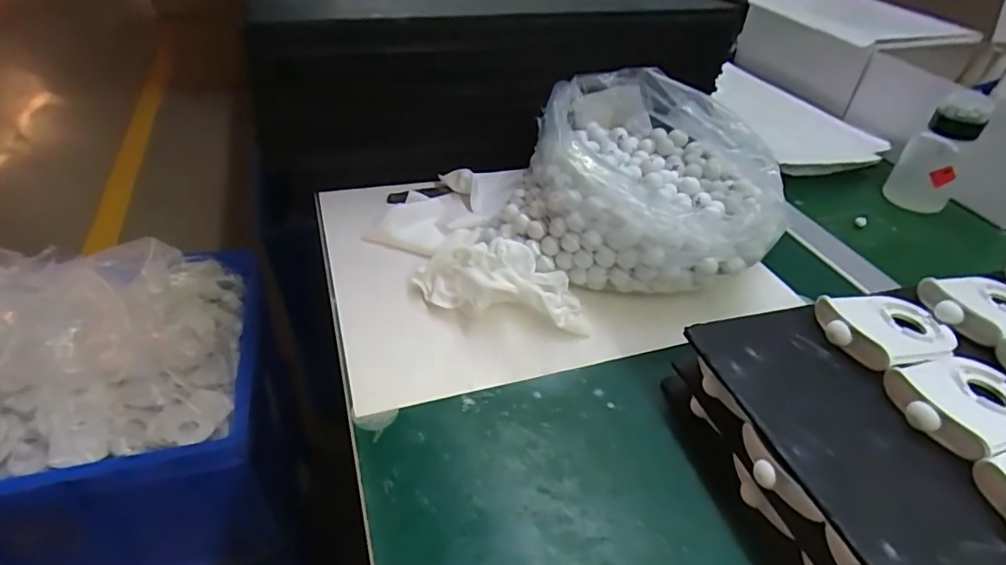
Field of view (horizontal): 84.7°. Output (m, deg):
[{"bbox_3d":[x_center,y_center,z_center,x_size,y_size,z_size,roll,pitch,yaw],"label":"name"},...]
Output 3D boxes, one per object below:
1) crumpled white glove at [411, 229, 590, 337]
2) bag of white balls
[{"bbox_3d":[-0.001,0.000,0.438,0.141,0.043,0.056,10,40,8],"label":"crumpled white glove"},{"bbox_3d":[0.119,-0.095,0.504,0.214,0.113,0.241,12,40,10],"label":"bag of white balls"}]

